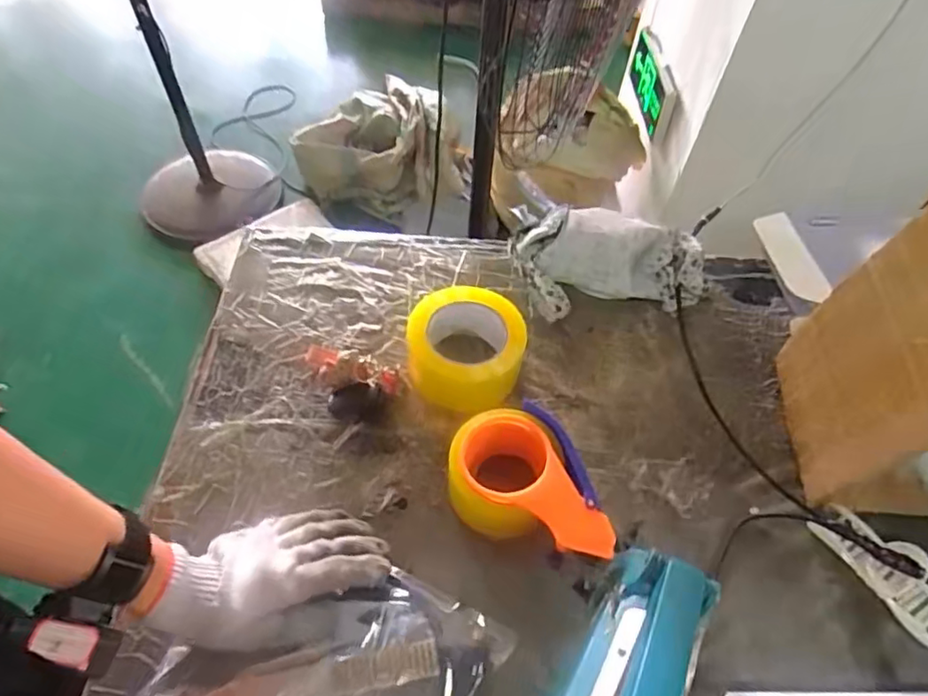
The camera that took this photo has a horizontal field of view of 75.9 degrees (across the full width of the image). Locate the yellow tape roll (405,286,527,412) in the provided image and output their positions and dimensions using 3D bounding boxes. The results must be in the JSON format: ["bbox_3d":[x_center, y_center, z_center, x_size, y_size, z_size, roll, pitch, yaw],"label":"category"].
[{"bbox_3d":[-0.002,0.000,0.602,0.120,0.070,0.130,2,54,-2],"label":"yellow tape roll"}]

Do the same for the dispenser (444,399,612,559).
[{"bbox_3d":[0.058,0.128,0.517,0.104,0.071,0.158,-34,63,-25],"label":"dispenser"}]

